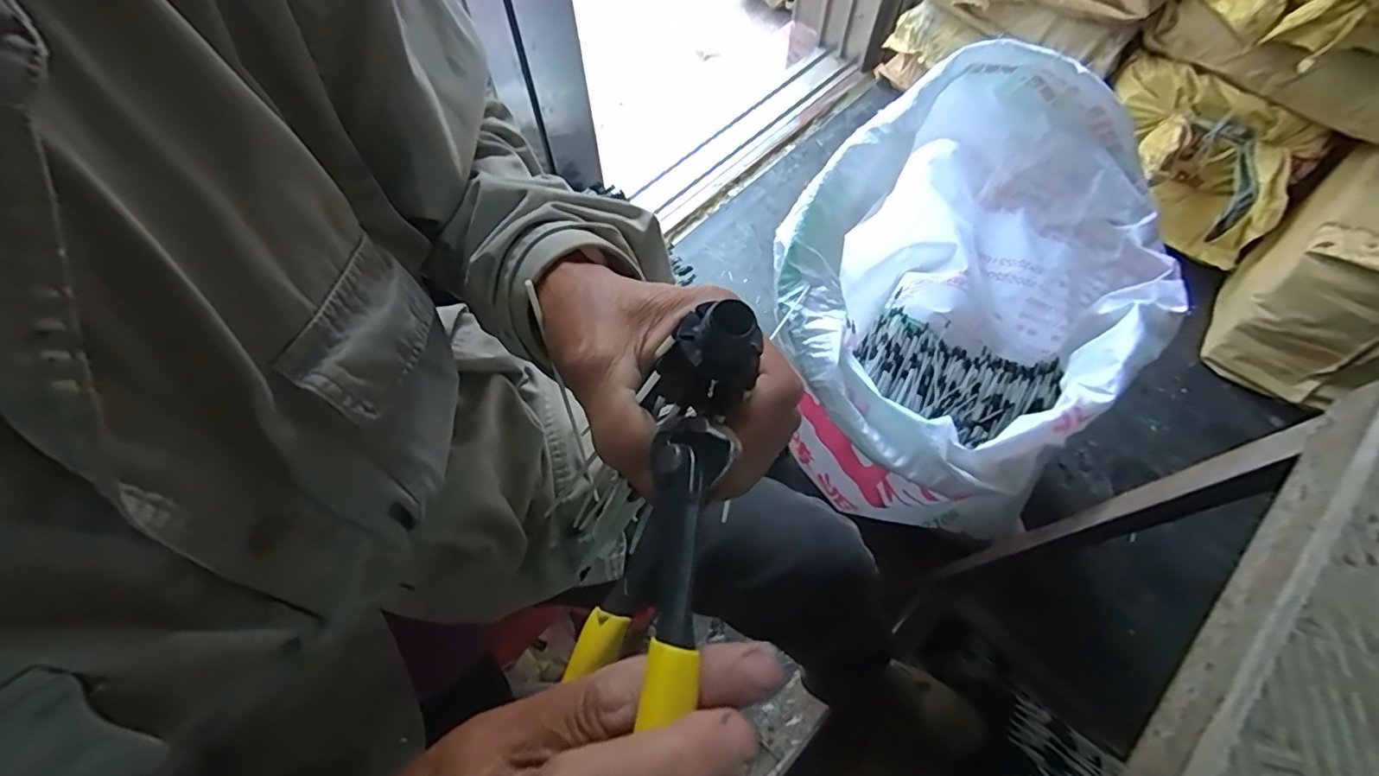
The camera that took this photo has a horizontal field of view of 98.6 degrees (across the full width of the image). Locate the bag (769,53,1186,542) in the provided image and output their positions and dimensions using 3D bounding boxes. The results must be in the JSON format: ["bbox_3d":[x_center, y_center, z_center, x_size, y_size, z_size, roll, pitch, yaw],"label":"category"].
[{"bbox_3d":[0.315,-0.064,0.746,0.488,0.563,0.305,-38,71,-17],"label":"bag"}]

